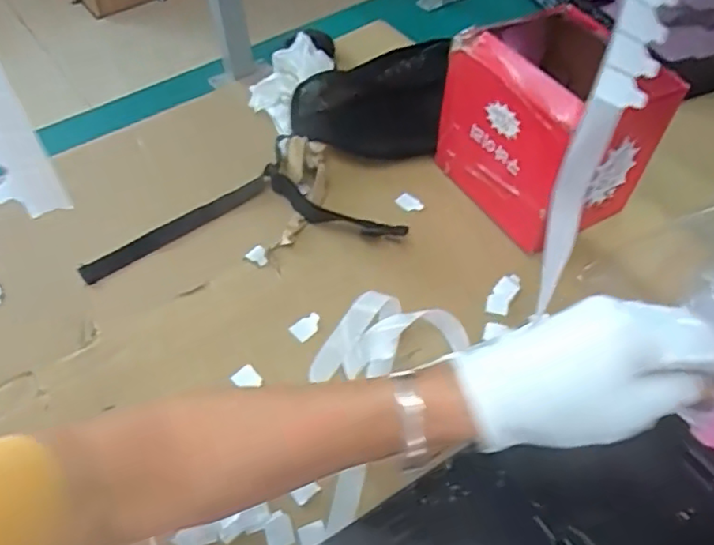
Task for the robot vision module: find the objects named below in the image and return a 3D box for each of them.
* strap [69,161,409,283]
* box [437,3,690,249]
[{"bbox_3d":[-0.113,-0.055,0.599,0.296,0.018,0.115,-9,52,-4],"label":"strap"},{"bbox_3d":[0.174,-0.136,0.561,0.137,0.148,0.148,-23,54,-15],"label":"box"}]

